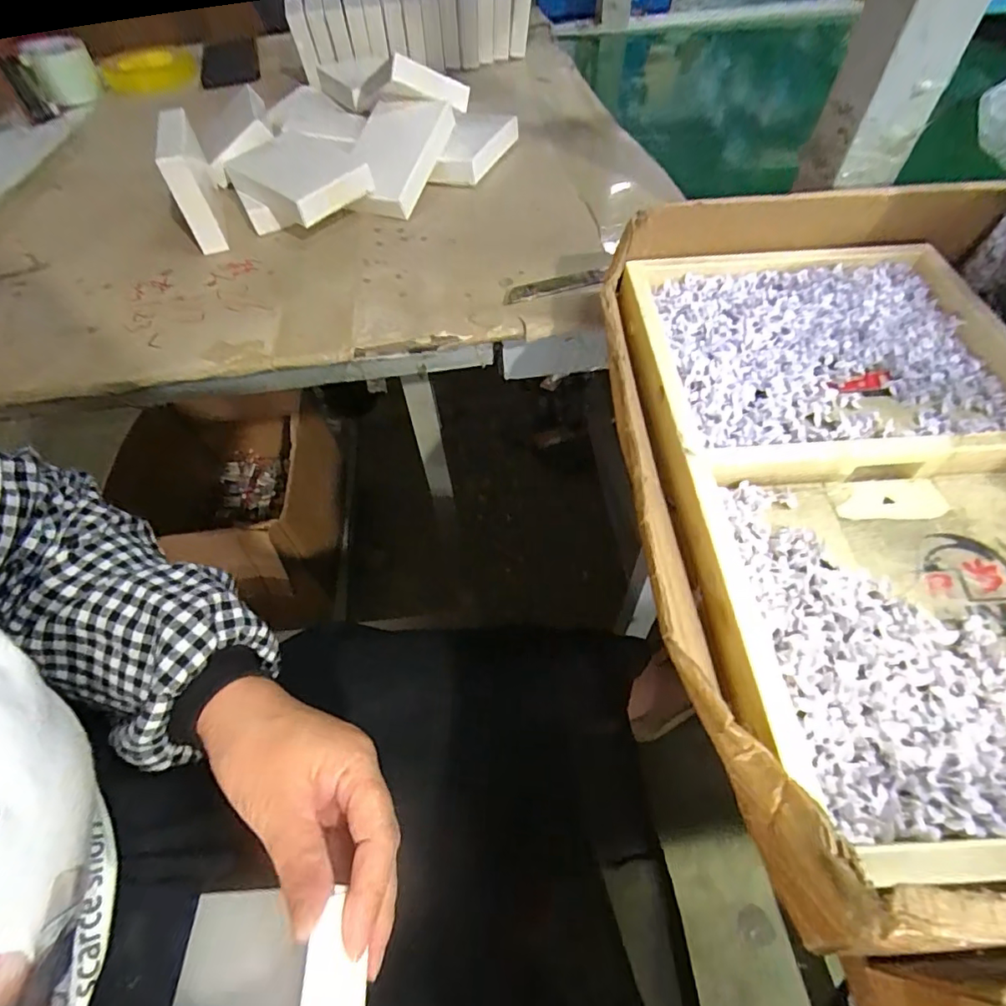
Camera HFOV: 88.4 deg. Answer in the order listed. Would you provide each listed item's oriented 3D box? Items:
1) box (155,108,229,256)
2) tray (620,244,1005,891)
[{"bbox_3d":[-0.265,-0.279,0.437,0.023,0.076,0.133,-20,56,-10],"label":"box"},{"bbox_3d":[0.182,-0.017,0.245,0.190,0.027,0.316,-5,55,0],"label":"tray"}]

